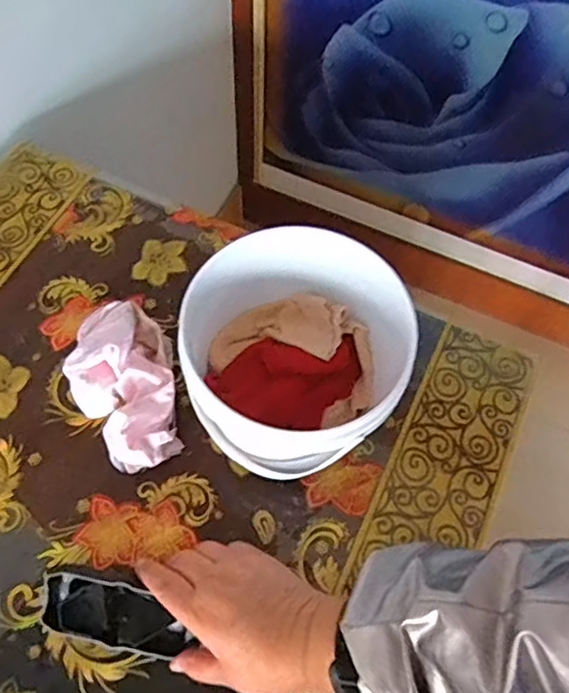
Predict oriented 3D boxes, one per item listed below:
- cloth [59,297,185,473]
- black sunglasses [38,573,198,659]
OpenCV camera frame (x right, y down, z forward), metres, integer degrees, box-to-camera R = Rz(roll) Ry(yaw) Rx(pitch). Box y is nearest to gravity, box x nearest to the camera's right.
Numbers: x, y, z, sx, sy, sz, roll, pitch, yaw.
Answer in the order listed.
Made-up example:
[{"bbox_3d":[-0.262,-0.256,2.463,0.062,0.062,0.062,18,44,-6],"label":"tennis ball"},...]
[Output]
[{"bbox_3d":[-0.137,0.027,0.532,0.090,0.056,0.152,-32,68,-17],"label":"cloth"},{"bbox_3d":[-0.125,0.198,0.449,0.109,0.037,0.040,20,64,-3],"label":"black sunglasses"}]

